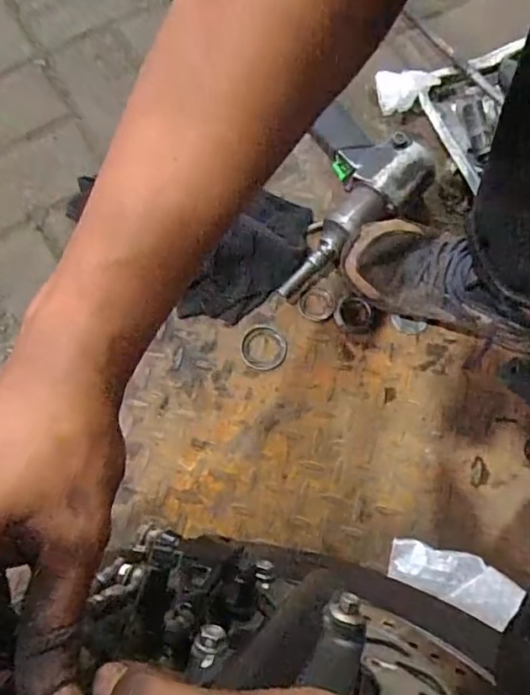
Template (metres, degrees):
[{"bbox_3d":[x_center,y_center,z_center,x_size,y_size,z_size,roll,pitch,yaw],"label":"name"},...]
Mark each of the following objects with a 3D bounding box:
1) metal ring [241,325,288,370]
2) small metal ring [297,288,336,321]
[{"bbox_3d":[-0.001,0.000,0.633,0.054,0.004,0.053,0,75,-1],"label":"metal ring"},{"bbox_3d":[0.063,-0.053,0.651,0.046,0.004,0.042,0,75,-1],"label":"small metal ring"}]

